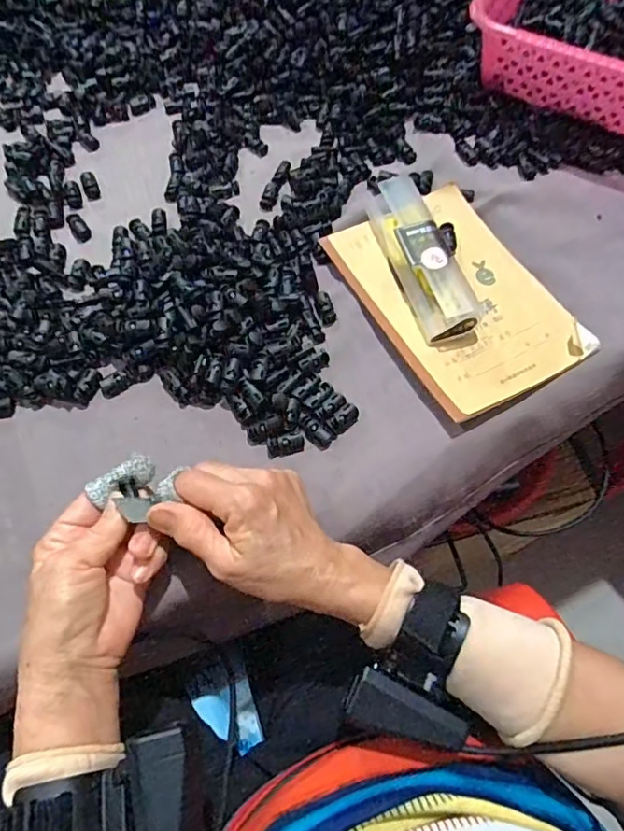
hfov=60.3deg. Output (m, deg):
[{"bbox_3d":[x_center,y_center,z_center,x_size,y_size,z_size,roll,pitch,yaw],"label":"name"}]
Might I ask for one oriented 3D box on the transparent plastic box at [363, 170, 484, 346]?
[{"bbox_3d":[0.090,-0.137,0.455,0.046,0.037,0.159,-17,67,-9],"label":"transparent plastic box"}]

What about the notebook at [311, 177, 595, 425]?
[{"bbox_3d":[0.118,-0.103,0.457,0.140,0.019,0.206,-25,68,-12],"label":"notebook"}]

